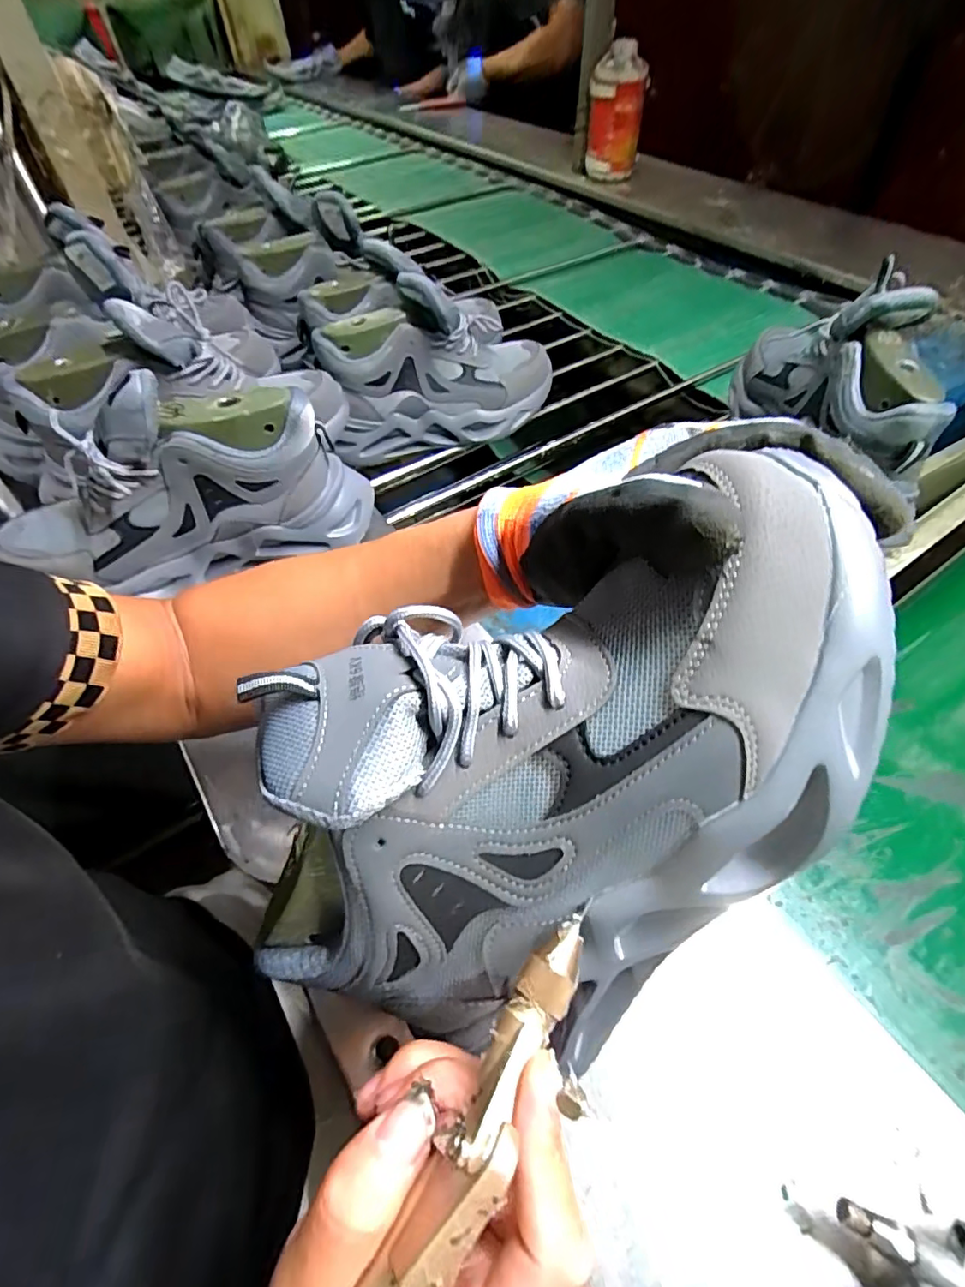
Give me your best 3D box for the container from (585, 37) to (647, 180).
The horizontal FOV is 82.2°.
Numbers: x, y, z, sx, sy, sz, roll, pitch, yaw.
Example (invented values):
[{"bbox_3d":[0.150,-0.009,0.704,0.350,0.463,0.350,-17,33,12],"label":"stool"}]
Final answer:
[{"bbox_3d":[0.229,-0.916,0.963,0.096,0.170,0.080,8,54,9],"label":"container"}]

